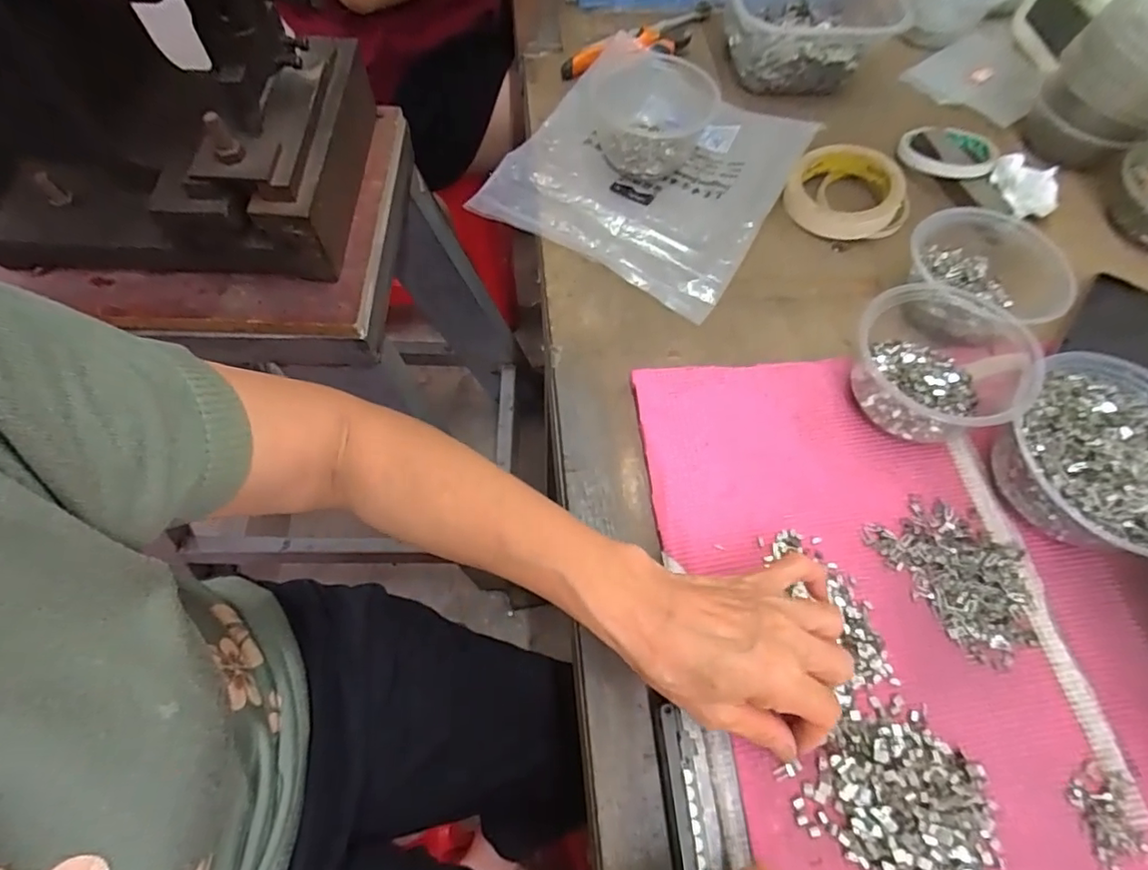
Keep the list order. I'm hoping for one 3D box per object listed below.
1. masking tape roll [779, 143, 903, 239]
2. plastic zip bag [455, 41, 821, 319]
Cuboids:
[{"bbox_3d":[0.247,-0.226,0.531,0.097,0.025,0.099,21,64,9],"label":"masking tape roll"},{"bbox_3d":[0.071,-0.259,0.530,0.236,0.050,0.255,29,66,13],"label":"plastic zip bag"}]

